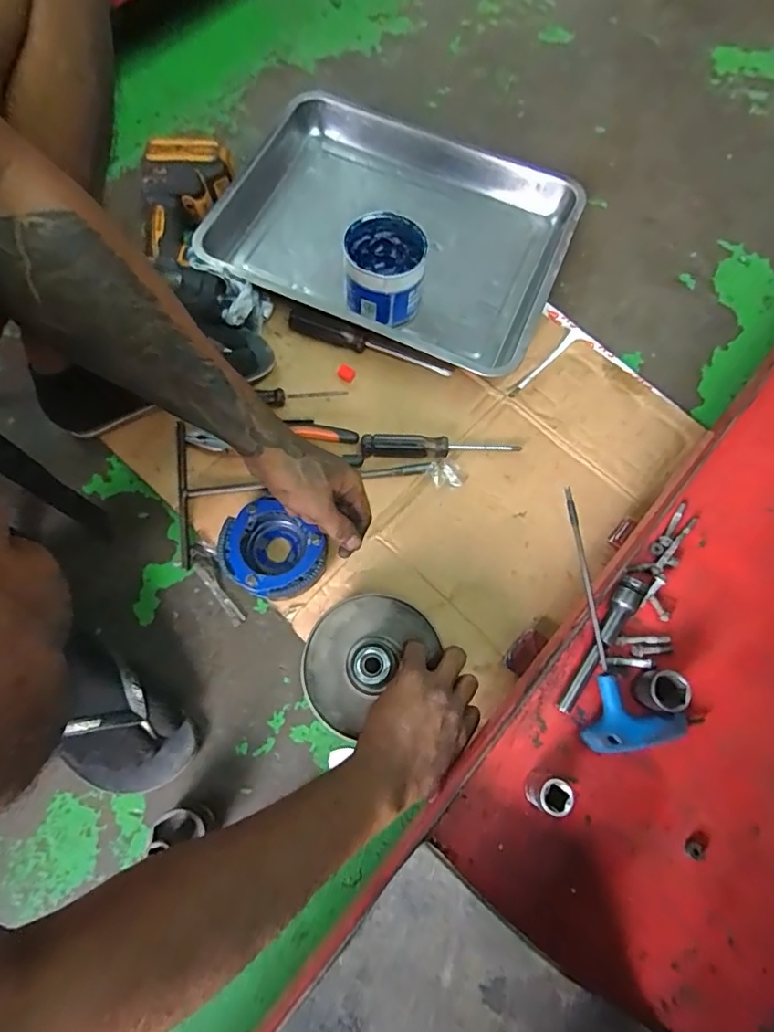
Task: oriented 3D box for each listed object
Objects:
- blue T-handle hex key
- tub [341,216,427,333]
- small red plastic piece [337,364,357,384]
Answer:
[{"bbox_3d":[0.187,0.080,0.418,0.080,0.028,0.200,-1,71,-2],"label":"blue T-handle hex key"},{"bbox_3d":[-0.003,-0.303,0.651,0.095,0.088,0.100,0,71,-1],"label":"tub"},{"bbox_3d":[-0.051,-0.181,0.655,0.023,0.009,0.017,35,74,9],"label":"small red plastic piece"}]

